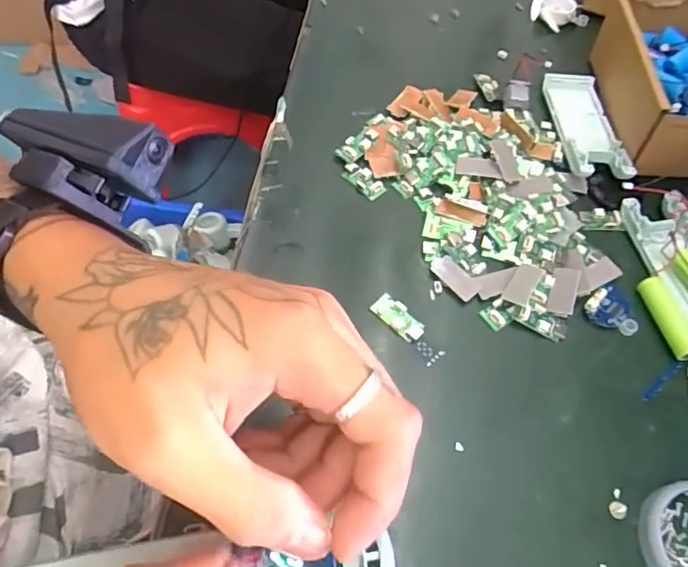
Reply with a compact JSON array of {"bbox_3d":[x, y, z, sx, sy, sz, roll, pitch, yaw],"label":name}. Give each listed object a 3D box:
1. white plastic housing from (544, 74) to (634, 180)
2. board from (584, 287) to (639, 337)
[{"bbox_3d":[0.173,-0.113,0.403,0.040,0.016,0.104,1,59,-4],"label":"white plastic housing"},{"bbox_3d":[0.159,0.016,0.326,0.031,0.004,0.026,38,63,17],"label":"board"}]

